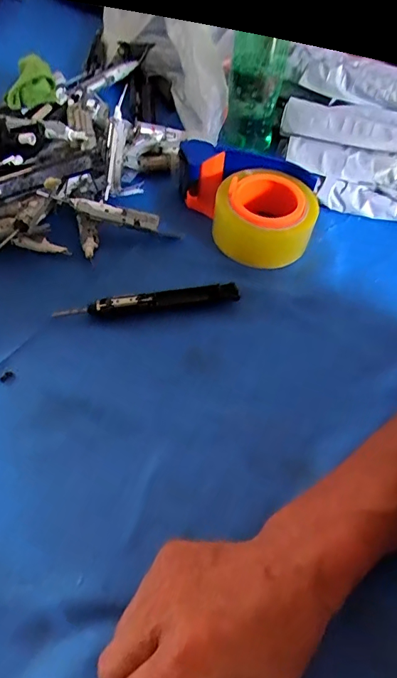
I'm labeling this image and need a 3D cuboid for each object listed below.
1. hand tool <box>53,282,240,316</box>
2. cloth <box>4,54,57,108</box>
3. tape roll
[{"bbox_3d":[-0.045,-0.036,0.410,0.165,0.010,0.022,-7,57,-9],"label":"hand tool"},{"bbox_3d":[-0.213,-0.323,0.551,0.060,0.035,0.078,-13,58,-13],"label":"cloth"},{"bbox_3d":[0.070,-0.130,0.460,0.099,0.056,0.099,2,56,-3],"label":"tape roll"}]

